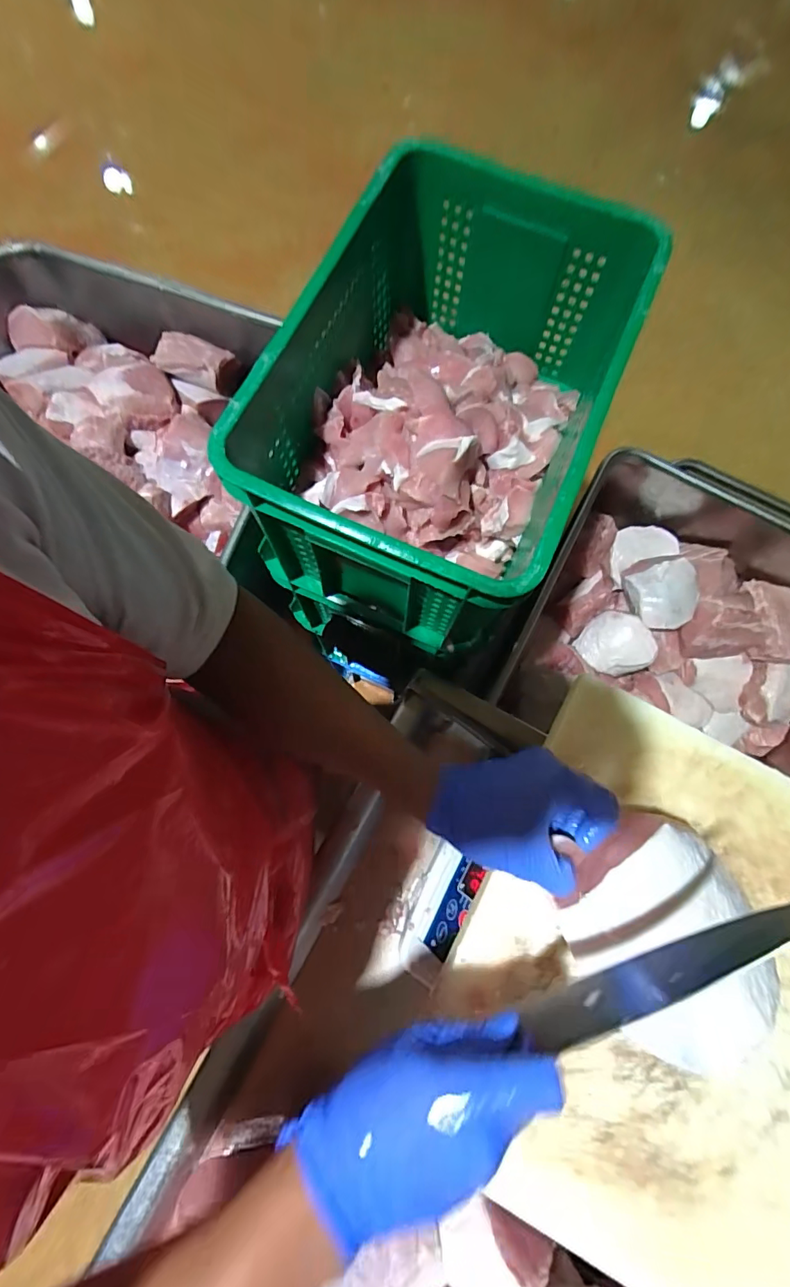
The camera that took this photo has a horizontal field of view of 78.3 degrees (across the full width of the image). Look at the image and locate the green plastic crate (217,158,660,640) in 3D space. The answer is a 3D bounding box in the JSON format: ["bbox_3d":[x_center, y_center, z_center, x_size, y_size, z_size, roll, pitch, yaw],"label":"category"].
[{"bbox_3d":[0.072,-0.316,0.646,0.348,0.267,0.563,24,76,5],"label":"green plastic crate"}]

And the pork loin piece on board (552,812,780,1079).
[{"bbox_3d":[0.191,0.209,0.349,0.123,0.067,0.149,-25,78,-8],"label":"pork loin piece on board"}]

